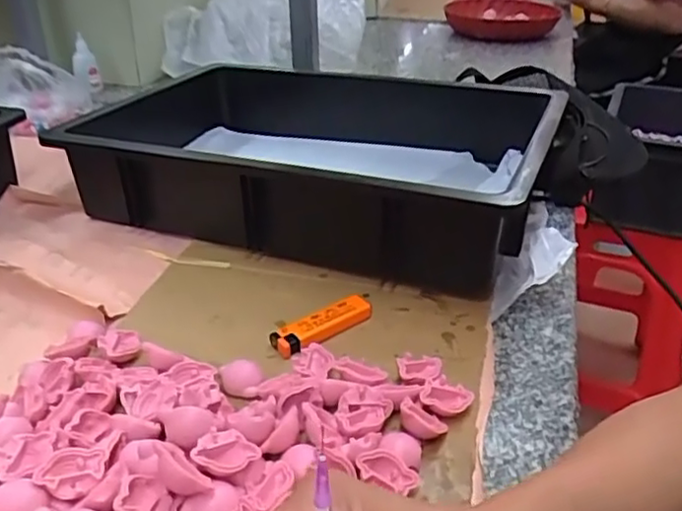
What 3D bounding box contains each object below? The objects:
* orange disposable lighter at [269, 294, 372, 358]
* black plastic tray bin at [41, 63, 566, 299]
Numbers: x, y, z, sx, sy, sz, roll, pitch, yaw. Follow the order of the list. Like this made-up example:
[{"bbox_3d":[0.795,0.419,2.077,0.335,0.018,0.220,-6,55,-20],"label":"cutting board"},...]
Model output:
[{"bbox_3d":[-0.013,0.051,0.479,0.081,0.015,0.022,-22,38,-33],"label":"orange disposable lighter"},{"bbox_3d":[-0.014,-0.100,0.651,0.398,0.097,0.331,11,33,17],"label":"black plastic tray bin"}]

